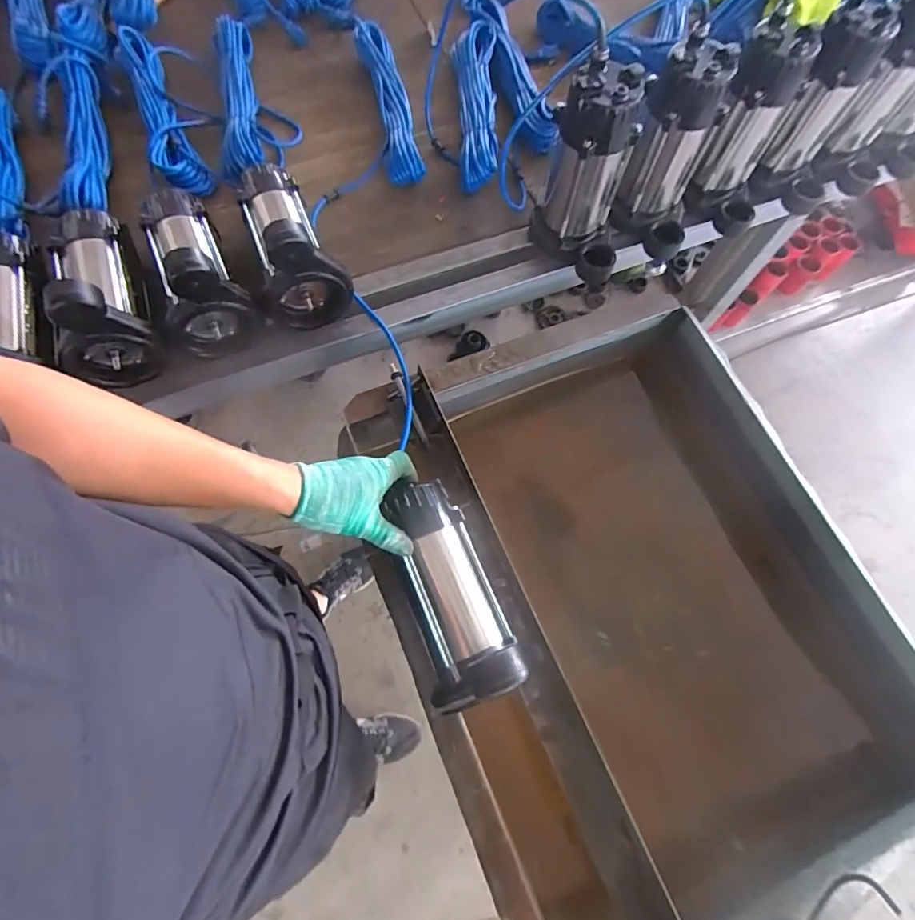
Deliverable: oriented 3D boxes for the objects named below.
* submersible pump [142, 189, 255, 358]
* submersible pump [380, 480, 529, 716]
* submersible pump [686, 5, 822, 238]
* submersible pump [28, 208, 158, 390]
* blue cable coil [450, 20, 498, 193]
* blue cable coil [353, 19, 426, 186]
[{"bbox_3d":[-0.366,-0.272,0.669,0.107,0.161,0.218,-25,73,-11],"label":"submersible pump"},{"bbox_3d":[-0.010,0.131,0.518,0.081,0.086,0.229,-18,57,-5],"label":"submersible pump"},{"bbox_3d":[0.431,-0.474,0.728,0.141,0.227,0.101,31,71,8],"label":"submersible pump"},{"bbox_3d":[-0.482,-0.237,0.651,0.098,0.162,0.230,-23,73,-11],"label":"submersible pump"},{"bbox_3d":[0.033,-0.618,0.865,0.077,0.064,0.334,-2,70,-4],"label":"blue cable coil"},{"bbox_3d":[-0.119,-0.615,0.858,0.066,0.056,0.345,-11,71,-7],"label":"blue cable coil"}]

